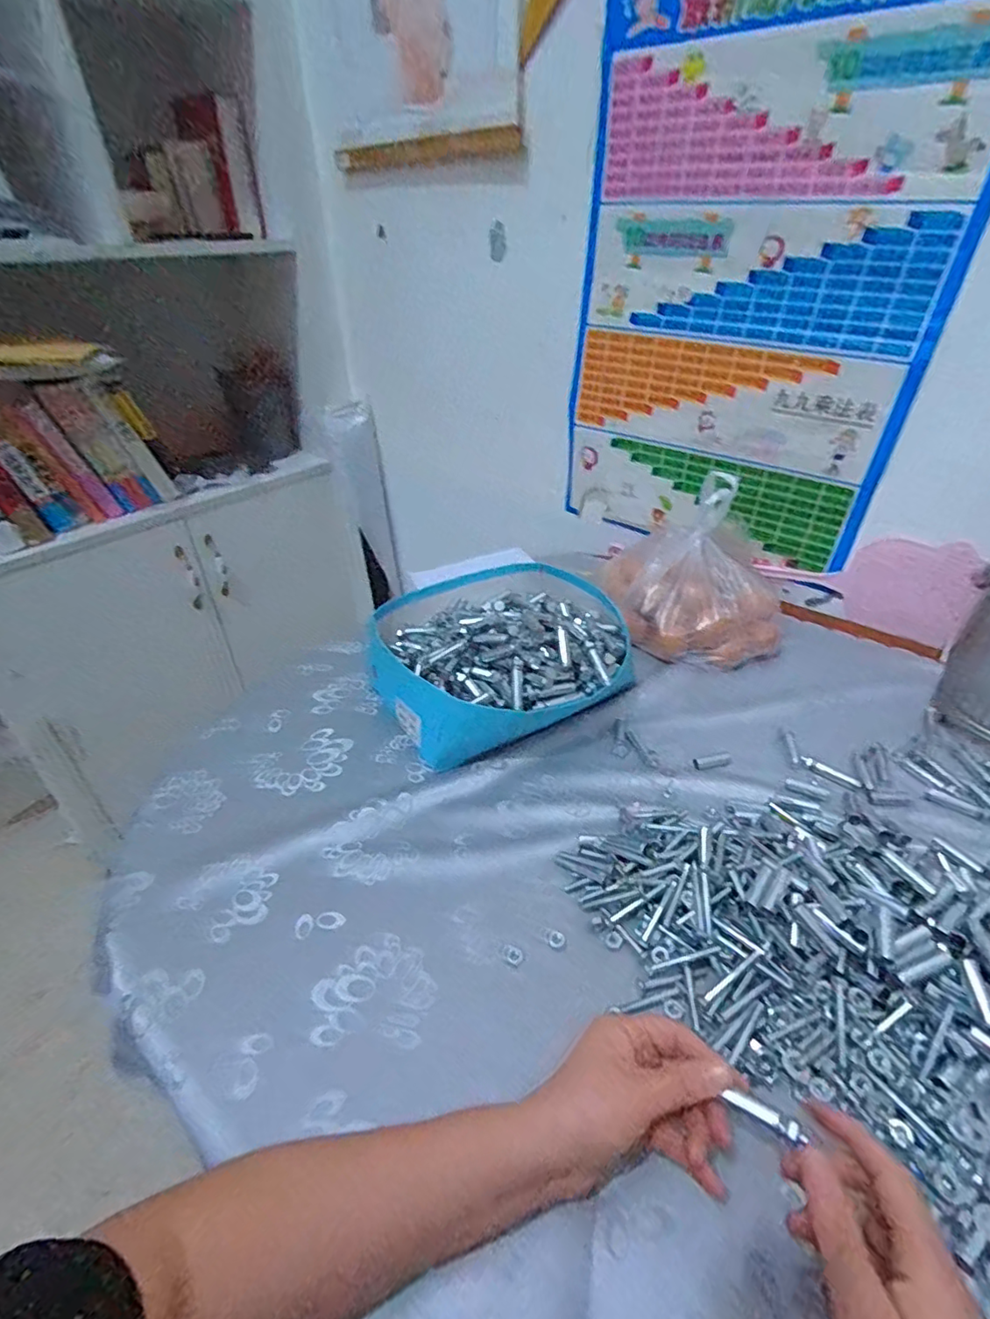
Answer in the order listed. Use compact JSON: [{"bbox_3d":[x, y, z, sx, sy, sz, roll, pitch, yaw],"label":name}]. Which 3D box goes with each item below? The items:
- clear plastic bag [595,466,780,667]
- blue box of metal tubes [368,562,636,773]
[{"bbox_3d":[0.262,-0.129,0.762,0.221,0.185,0.203,3,38,8],"label":"clear plastic bag"},{"bbox_3d":[0.008,-0.021,0.698,0.297,0.108,0.280,-16,39,-17],"label":"blue box of metal tubes"}]

